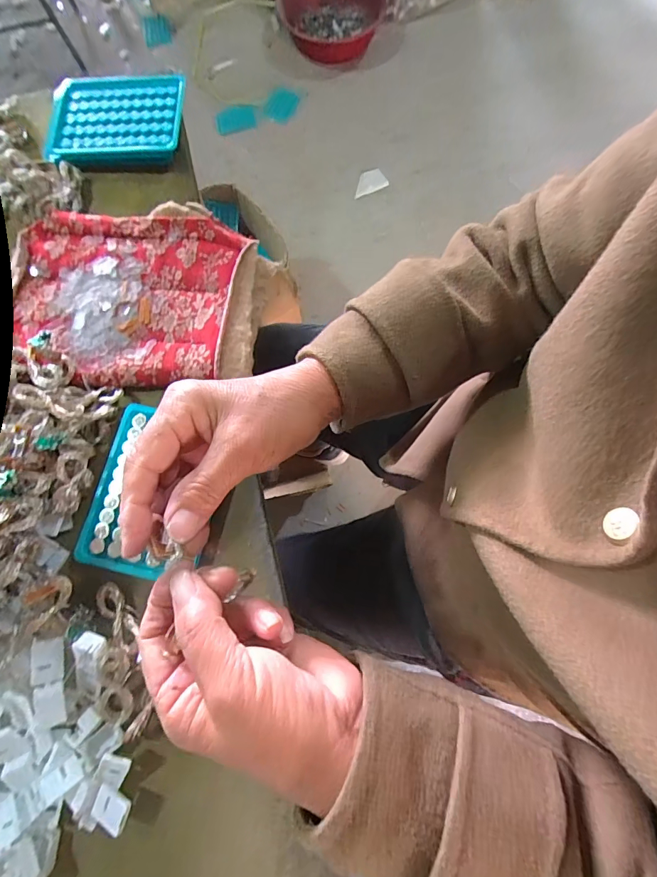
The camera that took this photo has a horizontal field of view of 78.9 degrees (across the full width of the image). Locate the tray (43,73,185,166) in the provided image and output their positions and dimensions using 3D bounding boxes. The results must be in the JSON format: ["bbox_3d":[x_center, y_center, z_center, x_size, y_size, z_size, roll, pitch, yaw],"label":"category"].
[{"bbox_3d":[-0.213,-0.322,0.402,0.132,0.015,0.102,-4,76,-1],"label":"tray"}]

